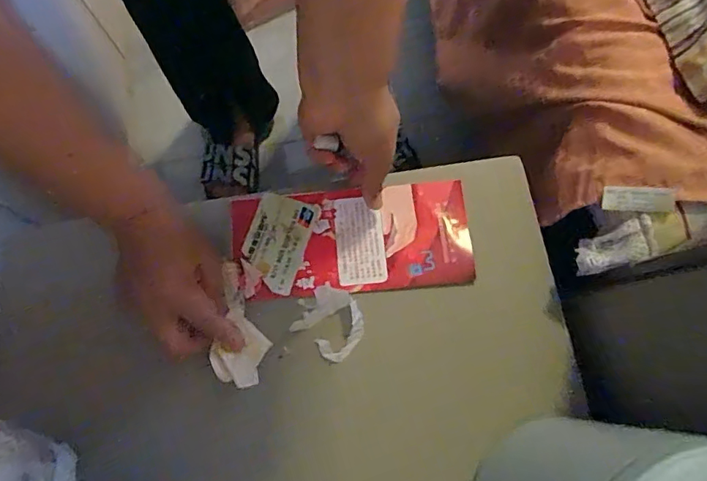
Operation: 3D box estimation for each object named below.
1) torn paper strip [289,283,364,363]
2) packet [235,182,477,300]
[{"bbox_3d":[-0.019,0.066,0.413,0.058,0.011,0.053,36,102,5],"label":"torn paper strip"},{"bbox_3d":[-0.002,-0.001,0.439,0.206,0.008,0.093,-4,74,-1],"label":"packet"}]

